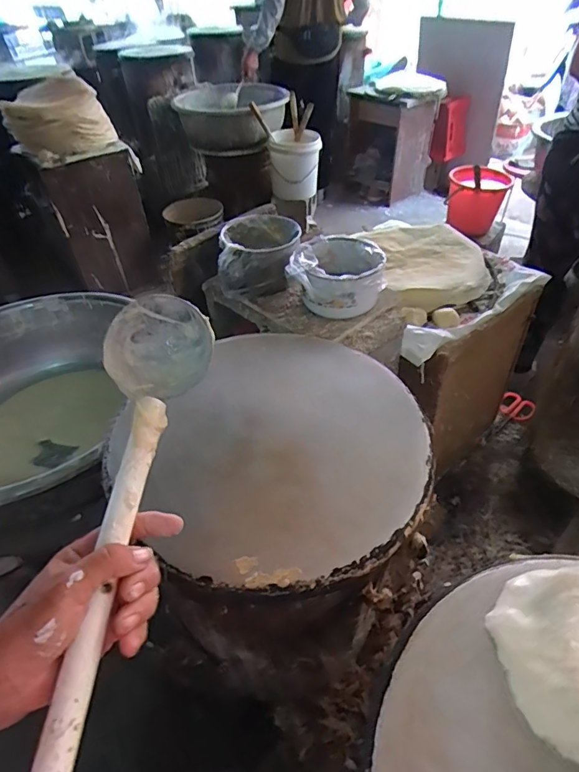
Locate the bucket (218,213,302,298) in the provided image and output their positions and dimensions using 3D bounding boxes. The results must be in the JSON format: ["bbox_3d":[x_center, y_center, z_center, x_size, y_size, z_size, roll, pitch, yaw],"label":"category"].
[{"bbox_3d":[-0.052,-0.239,0.888,0.145,0.105,0.169,-1,44,4],"label":"bucket"}]

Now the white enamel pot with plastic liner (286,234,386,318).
[{"bbox_3d":[0.084,-0.193,0.830,0.157,0.087,0.159,3,44,7],"label":"white enamel pot with plastic liner"}]

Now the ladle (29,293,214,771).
[{"bbox_3d":[-0.119,0.100,0.309,0.080,0.053,0.379,0,57,5],"label":"ladle"}]

